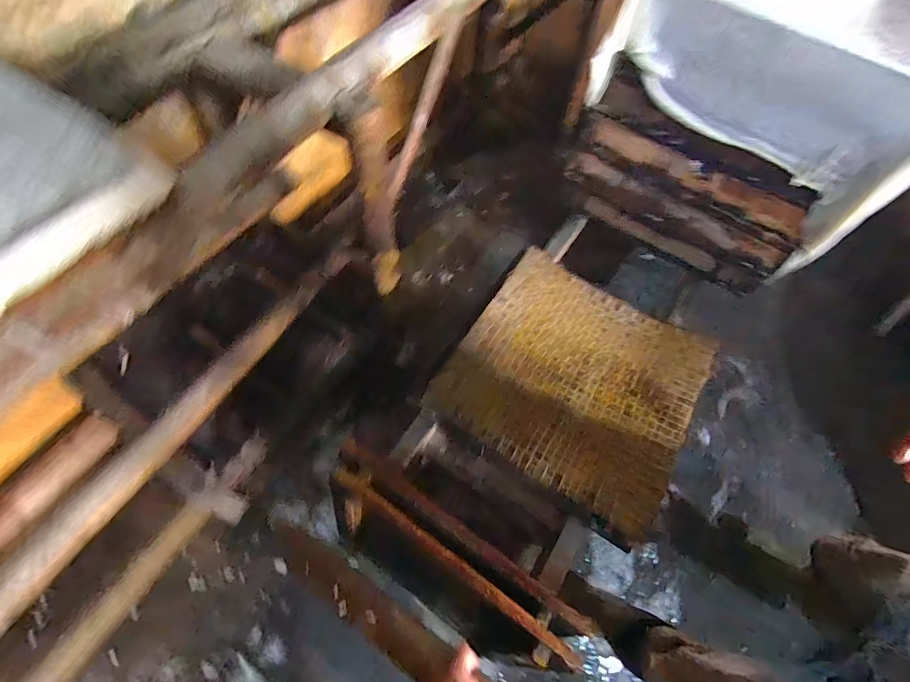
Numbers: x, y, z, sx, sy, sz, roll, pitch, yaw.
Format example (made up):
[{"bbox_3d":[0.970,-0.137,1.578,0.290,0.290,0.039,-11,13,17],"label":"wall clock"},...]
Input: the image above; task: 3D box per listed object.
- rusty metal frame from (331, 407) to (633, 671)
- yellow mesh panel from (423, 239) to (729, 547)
[{"bbox_3d":[0.024,0.320,0.717,0.465,0.187,0.282,31,65,12],"label":"rusty metal frame"},{"bbox_3d":[0.264,0.064,0.847,0.470,0.048,0.473,30,65,12],"label":"yellow mesh panel"}]

